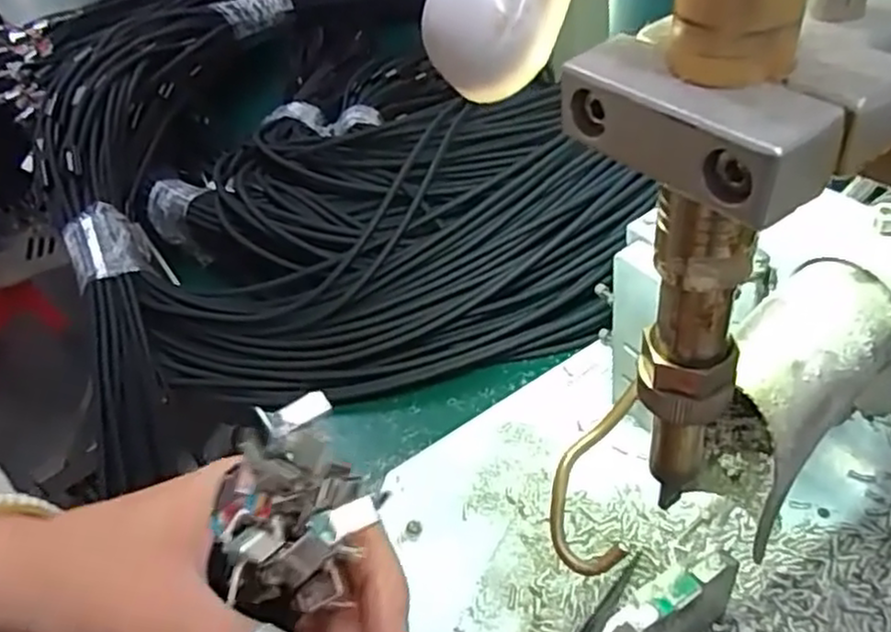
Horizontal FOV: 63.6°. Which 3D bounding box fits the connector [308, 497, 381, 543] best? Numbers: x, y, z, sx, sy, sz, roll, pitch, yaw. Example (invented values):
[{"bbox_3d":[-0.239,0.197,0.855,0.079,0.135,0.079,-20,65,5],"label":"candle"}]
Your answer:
[{"bbox_3d":[-0.025,0.048,0.173,0.016,0.004,0.005,-14,44,-19],"label":"connector"}]

